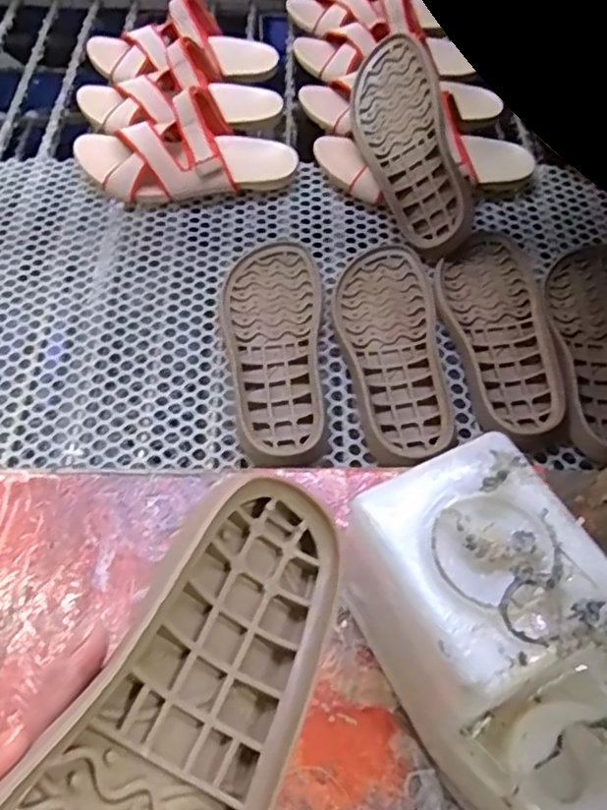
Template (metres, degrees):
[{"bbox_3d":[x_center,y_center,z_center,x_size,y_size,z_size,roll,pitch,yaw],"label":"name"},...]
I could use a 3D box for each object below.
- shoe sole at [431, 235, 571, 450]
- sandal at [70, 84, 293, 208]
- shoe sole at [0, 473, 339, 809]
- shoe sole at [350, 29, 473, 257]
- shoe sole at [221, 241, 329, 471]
[{"bbox_3d":[0.181,-0.076,0.588,0.097,0.022,0.250,3,57,1],"label":"shoe sole"},{"bbox_3d":[-0.130,-0.276,0.681,0.241,0.077,0.102,-4,58,-4],"label":"sandal"},{"bbox_3d":[-0.052,0.134,0.227,0.092,0.027,0.242,46,52,-12],"label":"shoe sole"},{"bbox_3d":[0.112,-0.273,0.665,0.092,0.025,0.255,-21,73,25],"label":"shoe sole"},{"bbox_3d":[-0.028,-0.058,0.580,0.091,0.019,0.260,-1,57,-2],"label":"shoe sole"}]

